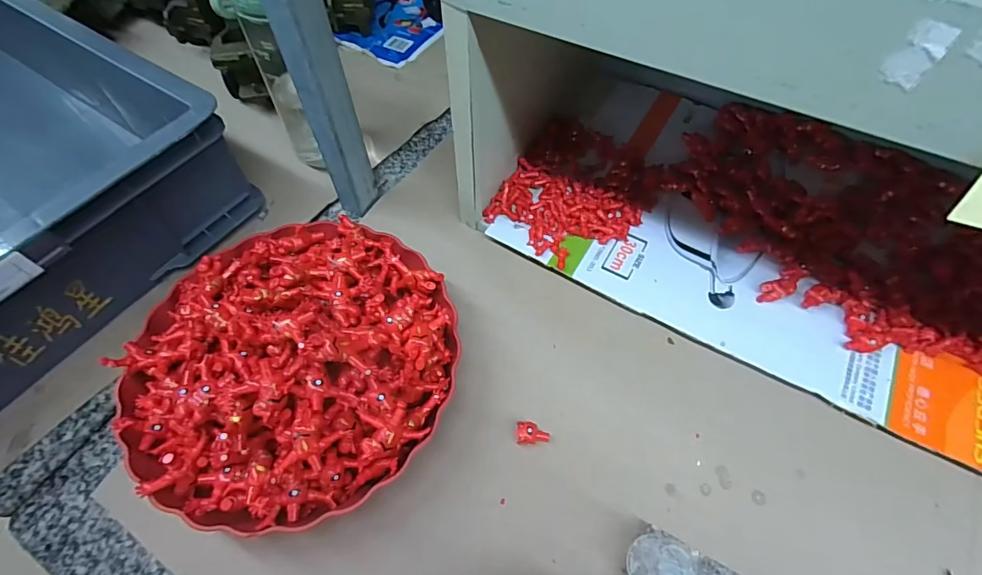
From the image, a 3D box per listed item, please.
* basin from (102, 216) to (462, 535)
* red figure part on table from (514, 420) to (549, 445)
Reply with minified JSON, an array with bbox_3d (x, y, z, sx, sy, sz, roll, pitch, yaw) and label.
[{"bbox_3d":[-0.149,0.048,0.356,0.241,0.098,0.232,0,59,0],"label":"basin"},{"bbox_3d":[0.033,0.114,0.368,0.026,0.009,0.016,1,64,2],"label":"red figure part on table"}]

